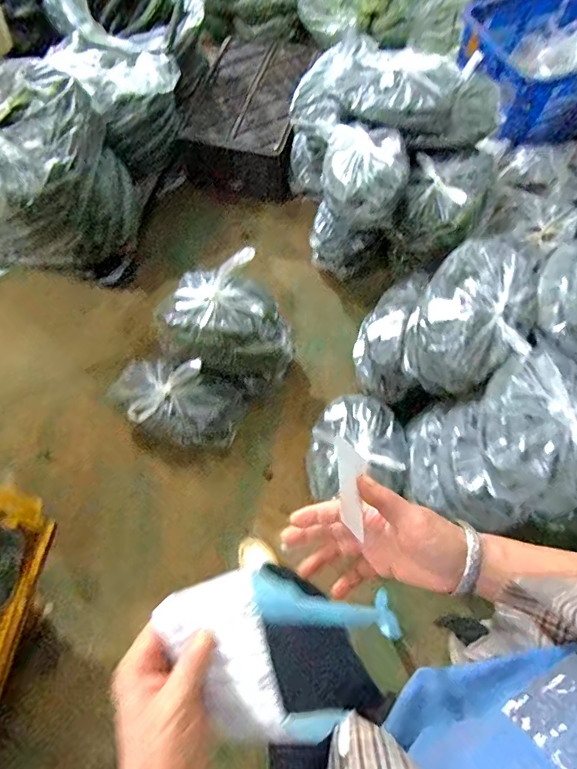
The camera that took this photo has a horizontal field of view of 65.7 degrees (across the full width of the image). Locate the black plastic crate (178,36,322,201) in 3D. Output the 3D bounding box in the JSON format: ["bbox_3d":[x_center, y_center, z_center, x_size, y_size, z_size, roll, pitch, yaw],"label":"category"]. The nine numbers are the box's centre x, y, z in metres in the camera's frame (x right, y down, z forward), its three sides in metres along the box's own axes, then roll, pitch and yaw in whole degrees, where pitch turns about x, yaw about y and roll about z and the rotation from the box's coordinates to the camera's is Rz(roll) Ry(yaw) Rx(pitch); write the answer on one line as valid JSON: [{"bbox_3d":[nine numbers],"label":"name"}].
[{"bbox_3d":[-0.141,-1.036,1.686,0.396,0.248,0.597,12,68,4],"label":"black plastic crate"}]

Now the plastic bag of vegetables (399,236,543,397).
[{"bbox_3d":[0.450,-0.157,1.125,0.257,0.200,0.362,25,69,9],"label":"plastic bag of vegetables"}]

